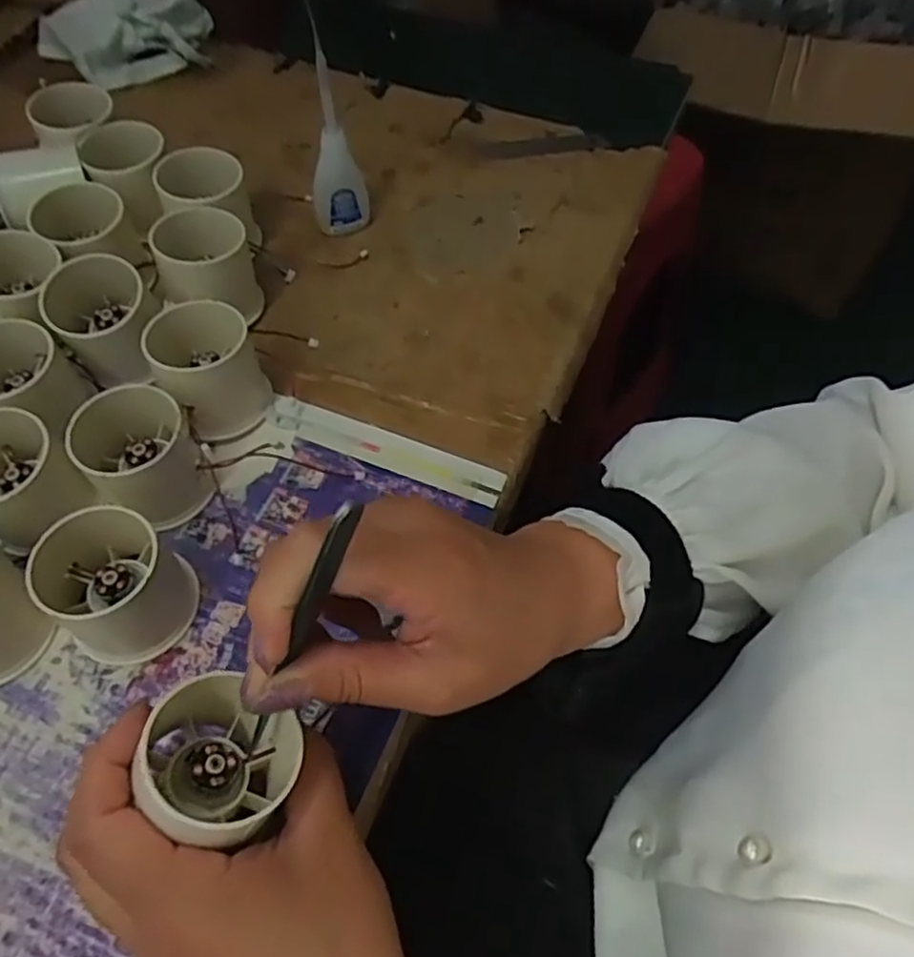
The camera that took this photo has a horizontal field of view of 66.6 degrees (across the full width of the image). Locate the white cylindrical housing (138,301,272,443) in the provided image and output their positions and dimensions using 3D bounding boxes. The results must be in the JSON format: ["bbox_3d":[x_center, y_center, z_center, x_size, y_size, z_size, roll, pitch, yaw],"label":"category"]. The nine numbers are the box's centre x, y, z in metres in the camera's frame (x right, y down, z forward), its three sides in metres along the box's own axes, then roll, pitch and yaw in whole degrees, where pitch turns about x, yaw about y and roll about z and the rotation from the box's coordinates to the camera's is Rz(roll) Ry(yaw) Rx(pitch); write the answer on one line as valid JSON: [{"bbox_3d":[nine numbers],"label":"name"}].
[{"bbox_3d":[-0.130,-0.058,0.365,0.050,0.049,0.063,-23,62,-13],"label":"white cylindrical housing"}]

